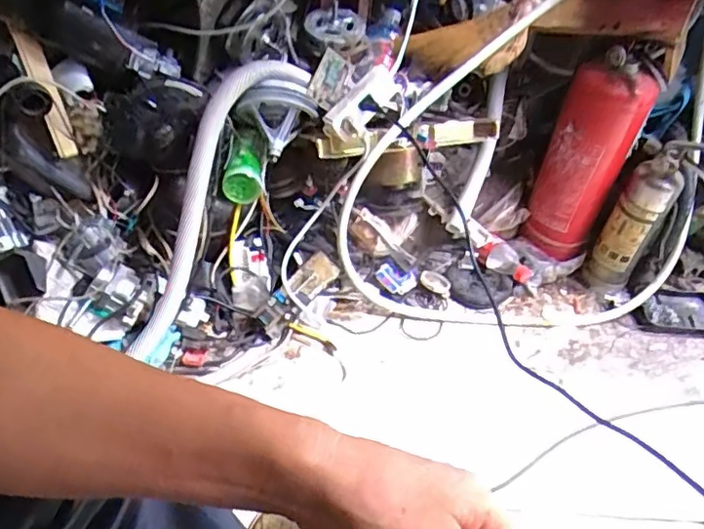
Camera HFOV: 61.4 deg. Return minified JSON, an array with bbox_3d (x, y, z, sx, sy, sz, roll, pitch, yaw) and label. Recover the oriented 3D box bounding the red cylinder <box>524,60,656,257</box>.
[{"bbox_3d":[0.445,-0.198,1.146,0.138,0.383,0.123,20,45,14],"label":"red cylinder"}]

